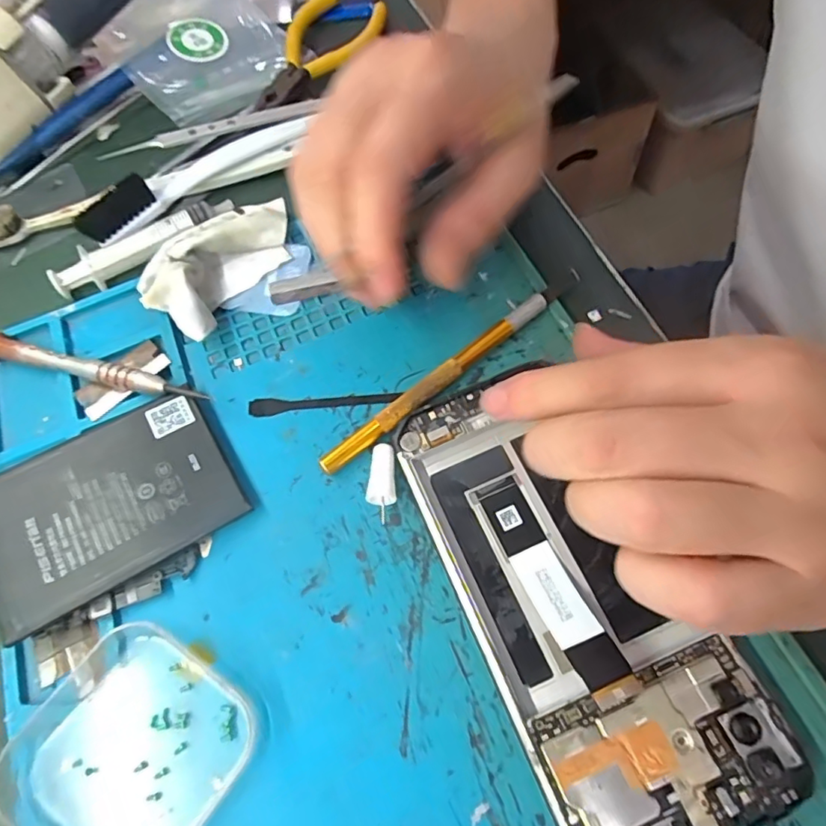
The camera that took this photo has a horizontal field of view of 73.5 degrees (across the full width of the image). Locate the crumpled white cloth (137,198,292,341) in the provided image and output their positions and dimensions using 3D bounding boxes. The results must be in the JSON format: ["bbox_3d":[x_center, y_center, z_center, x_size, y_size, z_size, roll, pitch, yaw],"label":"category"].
[{"bbox_3d":[-0.089,-0.076,0.257,0.048,0.018,0.084,28,71,17],"label":"crumpled white cloth"}]

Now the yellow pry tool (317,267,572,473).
[{"bbox_3d":[0.019,-0.020,0.228,0.136,0.009,0.009,-38,68,-12],"label":"yellow pry tool"}]

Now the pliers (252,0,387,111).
[{"bbox_3d":[-0.055,-0.207,0.318,0.048,0.009,0.104,18,68,13],"label":"pliers"}]

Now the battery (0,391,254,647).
[{"bbox_3d":[-0.116,0.033,0.207,0.090,0.004,0.064,-30,68,-16],"label":"battery"}]

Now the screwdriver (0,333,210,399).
[{"bbox_3d":[-0.139,-0.019,0.237,0.109,0.011,0.013,13,67,11],"label":"screwdriver"}]

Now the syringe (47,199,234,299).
[{"bbox_3d":[-0.132,-0.084,0.270,0.090,0.012,0.017,-31,66,-9],"label":"syringe"}]

